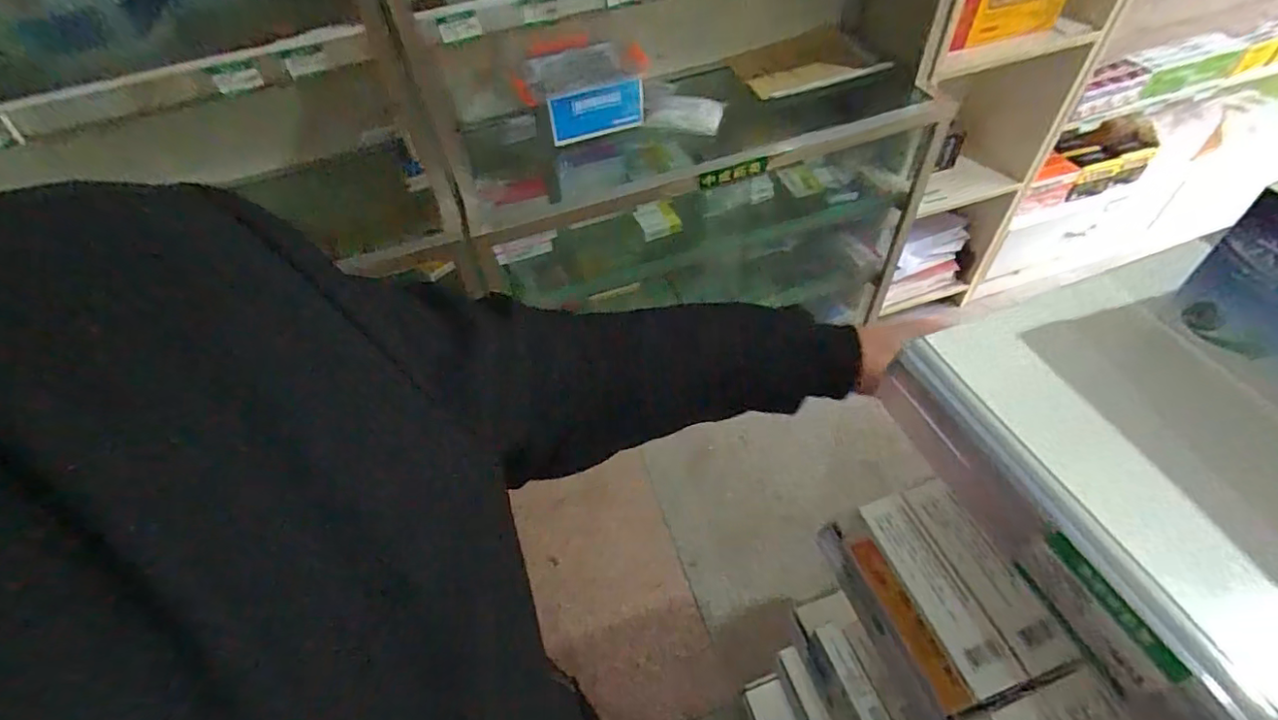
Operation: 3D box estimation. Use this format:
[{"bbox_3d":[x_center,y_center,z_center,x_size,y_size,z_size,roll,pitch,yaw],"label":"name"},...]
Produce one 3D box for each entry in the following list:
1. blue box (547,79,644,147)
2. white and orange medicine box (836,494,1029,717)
[{"bbox_3d":[-0.082,-0.478,1.091,0.182,0.103,0.031,-13,51,-5],"label":"blue box"},{"bbox_3d":[0.201,0.172,0.412,0.043,0.065,0.141,-16,52,-8],"label":"white and orange medicine box"}]

